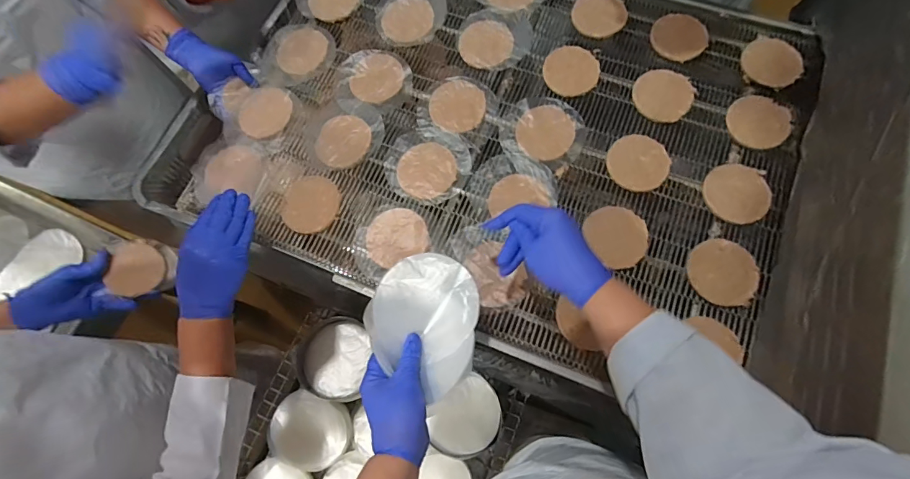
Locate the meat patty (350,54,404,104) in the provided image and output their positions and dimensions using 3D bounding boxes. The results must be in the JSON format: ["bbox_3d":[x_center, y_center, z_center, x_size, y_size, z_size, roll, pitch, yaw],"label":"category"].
[{"bbox_3d":[-0.120,-0.254,0.672,0.074,0.005,0.084,29,75,8],"label":"meat patty"}]

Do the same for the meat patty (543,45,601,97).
[{"bbox_3d":[0.179,-0.259,0.650,0.083,0.013,0.078,0,73,0],"label":"meat patty"}]

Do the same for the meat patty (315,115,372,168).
[{"bbox_3d":[-0.168,-0.147,0.637,0.081,0.007,0.081,0,73,0],"label":"meat patty"}]

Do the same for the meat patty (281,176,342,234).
[{"bbox_3d":[-0.206,-0.051,0.611,0.081,0.004,0.084,-4,73,-1],"label":"meat patty"}]

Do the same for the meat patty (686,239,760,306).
[{"bbox_3d":[0.343,0.040,0.548,0.081,0.014,0.082,0,73,0],"label":"meat patty"}]

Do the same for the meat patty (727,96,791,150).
[{"bbox_3d":[0.436,-0.170,0.611,0.086,0.009,0.081,0,73,0],"label":"meat patty"}]

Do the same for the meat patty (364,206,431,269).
[{"bbox_3d":[-0.081,-0.006,0.587,0.082,0.010,0.073,-24,75,-7],"label":"meat patty"}]

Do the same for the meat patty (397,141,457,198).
[{"bbox_3d":[-0.041,-0.100,0.615,0.082,0.006,0.083,0,73,0],"label":"meat patty"}]

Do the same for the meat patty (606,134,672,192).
[{"bbox_3d":[0.260,-0.109,0.601,0.083,0.016,0.081,0,73,0],"label":"meat patty"}]

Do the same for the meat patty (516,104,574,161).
[{"bbox_3d":[0.133,-0.157,0.627,0.080,0.009,0.083,0,73,0],"label":"meat patty"}]

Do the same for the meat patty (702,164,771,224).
[{"bbox_3d":[0.383,-0.062,0.576,0.076,0.015,0.083,0,73,0],"label":"meat patty"}]

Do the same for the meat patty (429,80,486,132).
[{"bbox_3d":[0.003,-0.203,0.646,0.082,0.004,0.088,-1,73,0],"label":"meat patty"}]

